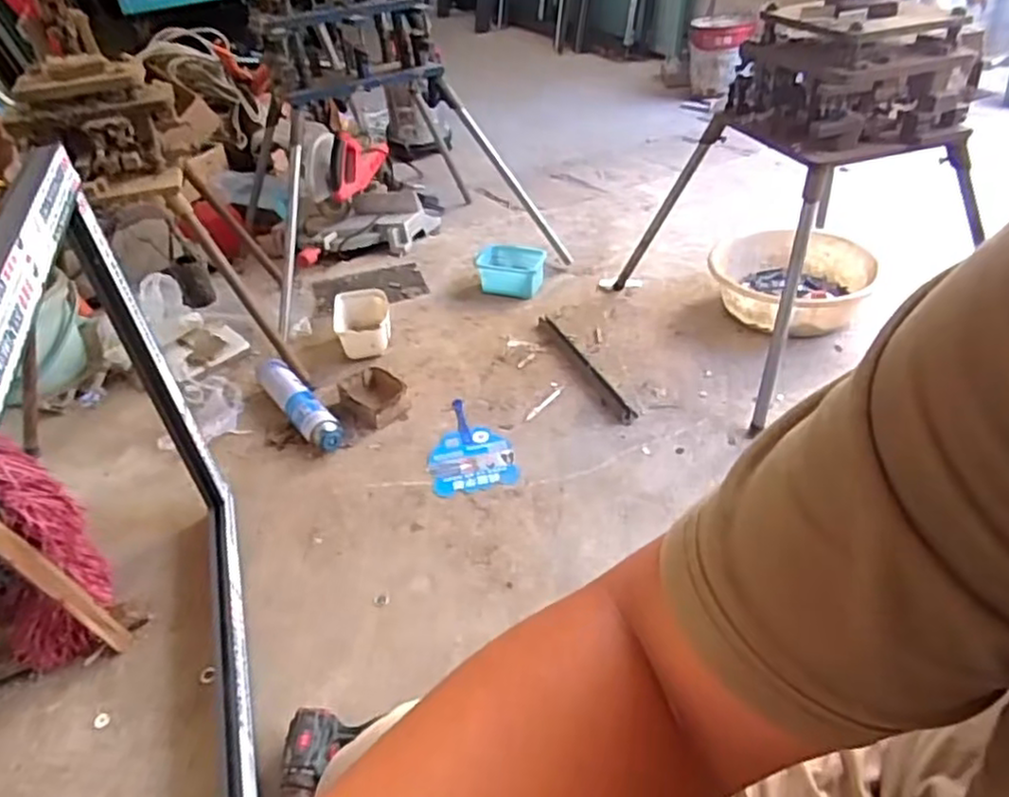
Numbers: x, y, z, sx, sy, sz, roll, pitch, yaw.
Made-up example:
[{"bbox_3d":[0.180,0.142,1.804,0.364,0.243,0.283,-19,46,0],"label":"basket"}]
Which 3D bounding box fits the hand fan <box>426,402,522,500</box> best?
[{"bbox_3d":[-0.075,0.085,1.391,0.158,0.011,0.262,-11,38,-7],"label":"hand fan"}]

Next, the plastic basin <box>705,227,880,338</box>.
[{"bbox_3d":[0.667,-0.272,1.669,0.352,0.113,0.356,11,41,21],"label":"plastic basin"}]

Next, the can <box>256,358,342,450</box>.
[{"bbox_3d":[-0.435,0.008,1.478,0.079,0.058,0.326,-26,42,-24],"label":"can"}]

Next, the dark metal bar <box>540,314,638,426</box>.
[{"bbox_3d":[0.167,-0.071,1.543,0.044,0.030,0.398,-18,39,-15],"label":"dark metal bar"}]

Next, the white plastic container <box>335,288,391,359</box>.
[{"bbox_3d":[-0.337,-0.185,1.694,0.133,0.093,0.211,-12,38,-8],"label":"white plastic container"}]

